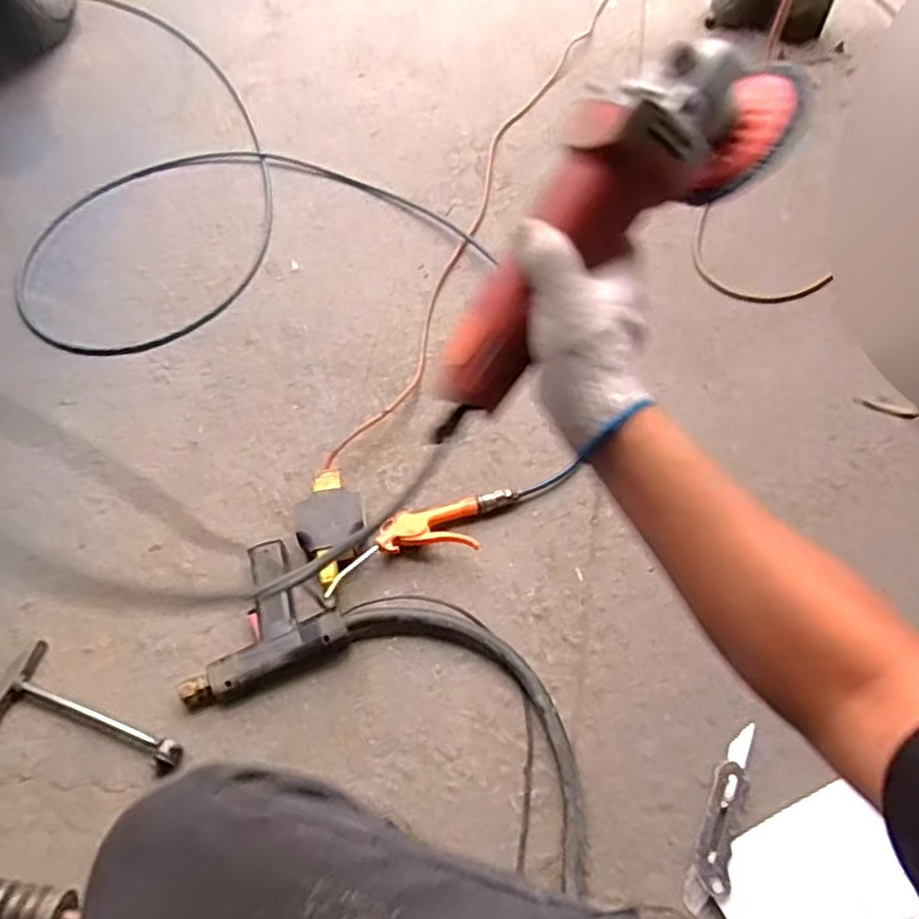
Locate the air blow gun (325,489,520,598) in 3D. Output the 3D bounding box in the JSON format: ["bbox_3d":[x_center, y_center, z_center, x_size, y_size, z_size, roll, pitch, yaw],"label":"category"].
[{"bbox_3d":[-0.041,0.100,0.895,0.269,0.049,0.100,-16,59,-9],"label":"air blow gun"}]

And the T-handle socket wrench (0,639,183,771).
[{"bbox_3d":[-0.425,0.292,0.799,0.243,0.028,0.099,18,60,12],"label":"T-handle socket wrench"}]

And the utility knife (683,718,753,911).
[{"bbox_3d":[0.280,0.374,0.741,0.036,0.024,0.192,20,61,13],"label":"utility knife"}]

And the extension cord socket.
[{"bbox_3d":[-0.163,0.086,0.894,0.087,0.066,0.164,-11,59,-6],"label":"extension cord socket"}]

